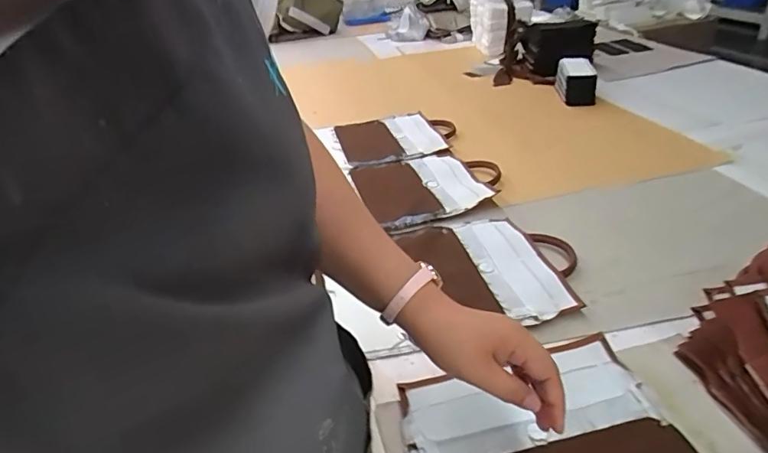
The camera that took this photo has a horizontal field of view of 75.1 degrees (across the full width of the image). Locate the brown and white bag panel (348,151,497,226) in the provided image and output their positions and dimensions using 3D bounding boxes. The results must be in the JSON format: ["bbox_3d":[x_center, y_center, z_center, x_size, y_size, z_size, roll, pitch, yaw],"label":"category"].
[{"bbox_3d":[0.082,-0.080,0.932,0.248,0.027,0.269,-18,28,-8],"label":"brown and white bag panel"}]

